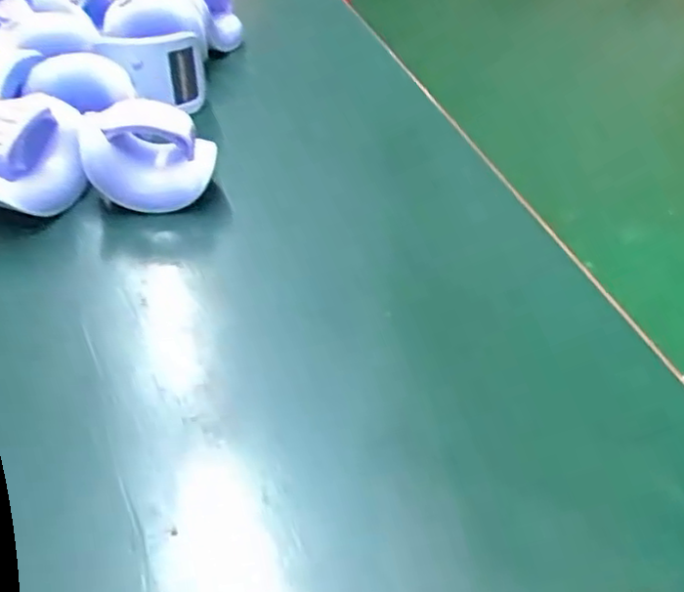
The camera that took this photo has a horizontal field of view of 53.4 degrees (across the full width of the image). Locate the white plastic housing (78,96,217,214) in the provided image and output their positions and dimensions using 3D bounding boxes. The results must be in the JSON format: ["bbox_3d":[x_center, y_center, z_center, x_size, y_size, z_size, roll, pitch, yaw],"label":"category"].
[{"bbox_3d":[-0.062,-0.045,0.217,0.040,0.027,0.021,-1,43,-3],"label":"white plastic housing"}]

